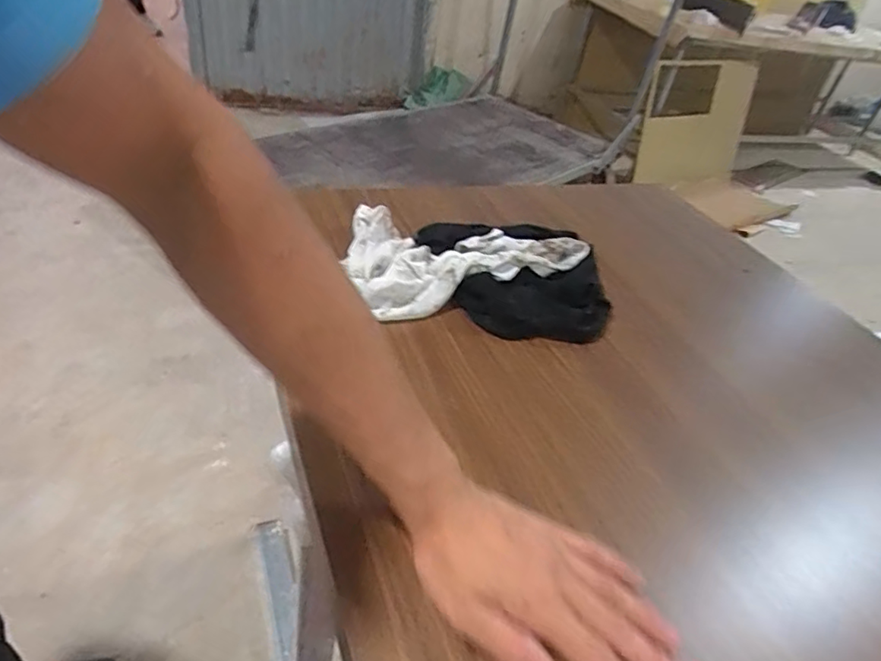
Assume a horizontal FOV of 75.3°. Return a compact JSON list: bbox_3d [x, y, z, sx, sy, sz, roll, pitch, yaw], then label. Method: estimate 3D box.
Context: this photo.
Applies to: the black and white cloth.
[{"bbox_3d":[0.044,-0.069,0.646,0.297,0.045,0.185,9,39,-2],"label":"black and white cloth"}]

